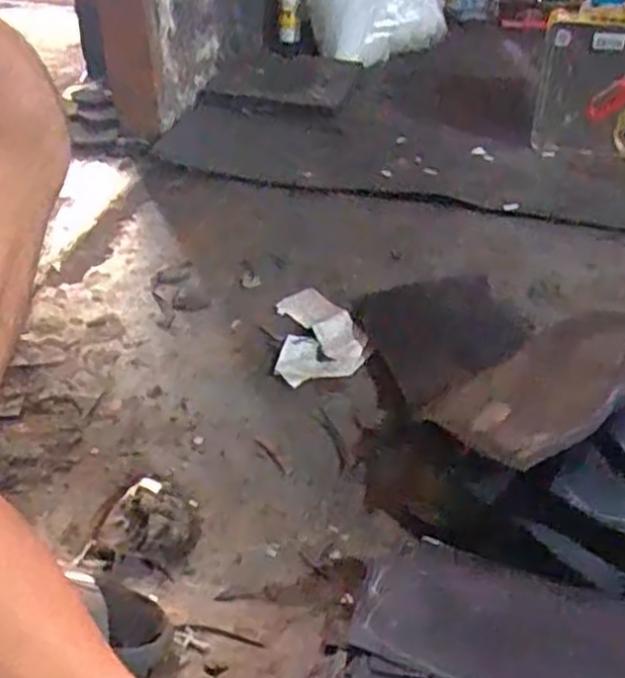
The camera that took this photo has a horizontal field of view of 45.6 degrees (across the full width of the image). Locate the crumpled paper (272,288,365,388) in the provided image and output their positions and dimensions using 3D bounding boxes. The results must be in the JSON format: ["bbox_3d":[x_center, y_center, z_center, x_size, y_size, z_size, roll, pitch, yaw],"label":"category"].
[{"bbox_3d":[0.003,-0.008,0.993,0.116,0.032,0.193,-6,37,-6],"label":"crumpled paper"}]

